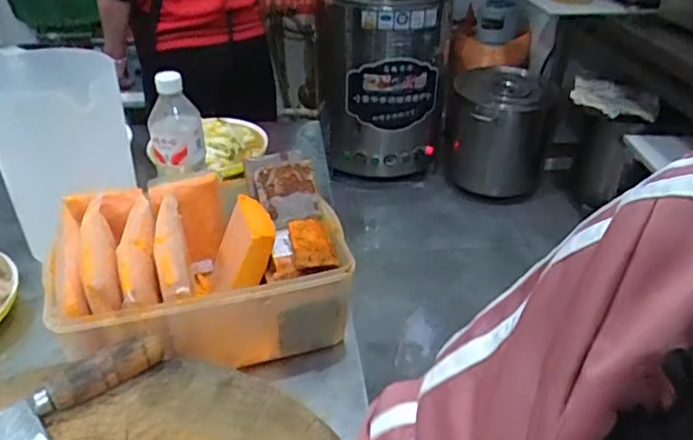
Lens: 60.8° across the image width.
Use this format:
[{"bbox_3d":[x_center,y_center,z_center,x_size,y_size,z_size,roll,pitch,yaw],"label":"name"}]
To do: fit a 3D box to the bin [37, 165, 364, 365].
[{"bbox_3d":[-0.161,0.056,0.679,0.297,0.138,0.205,-10,35,-16],"label":"bin"}]

